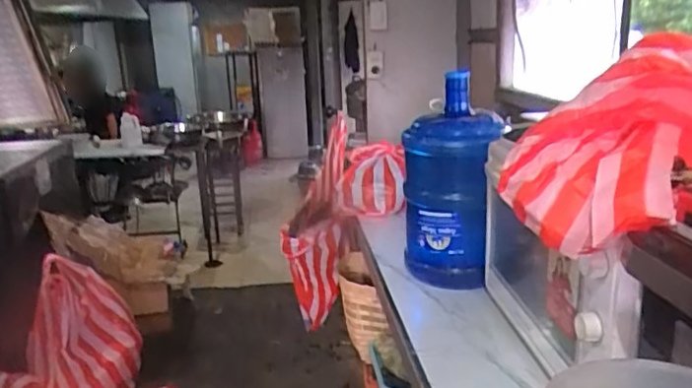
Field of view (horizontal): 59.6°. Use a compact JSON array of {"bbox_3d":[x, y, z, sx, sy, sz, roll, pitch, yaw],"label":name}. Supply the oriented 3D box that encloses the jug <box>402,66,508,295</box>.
[{"bbox_3d":[0.250,-0.012,1.439,0.223,0.460,0.214,0,16,9],"label":"jug"}]

